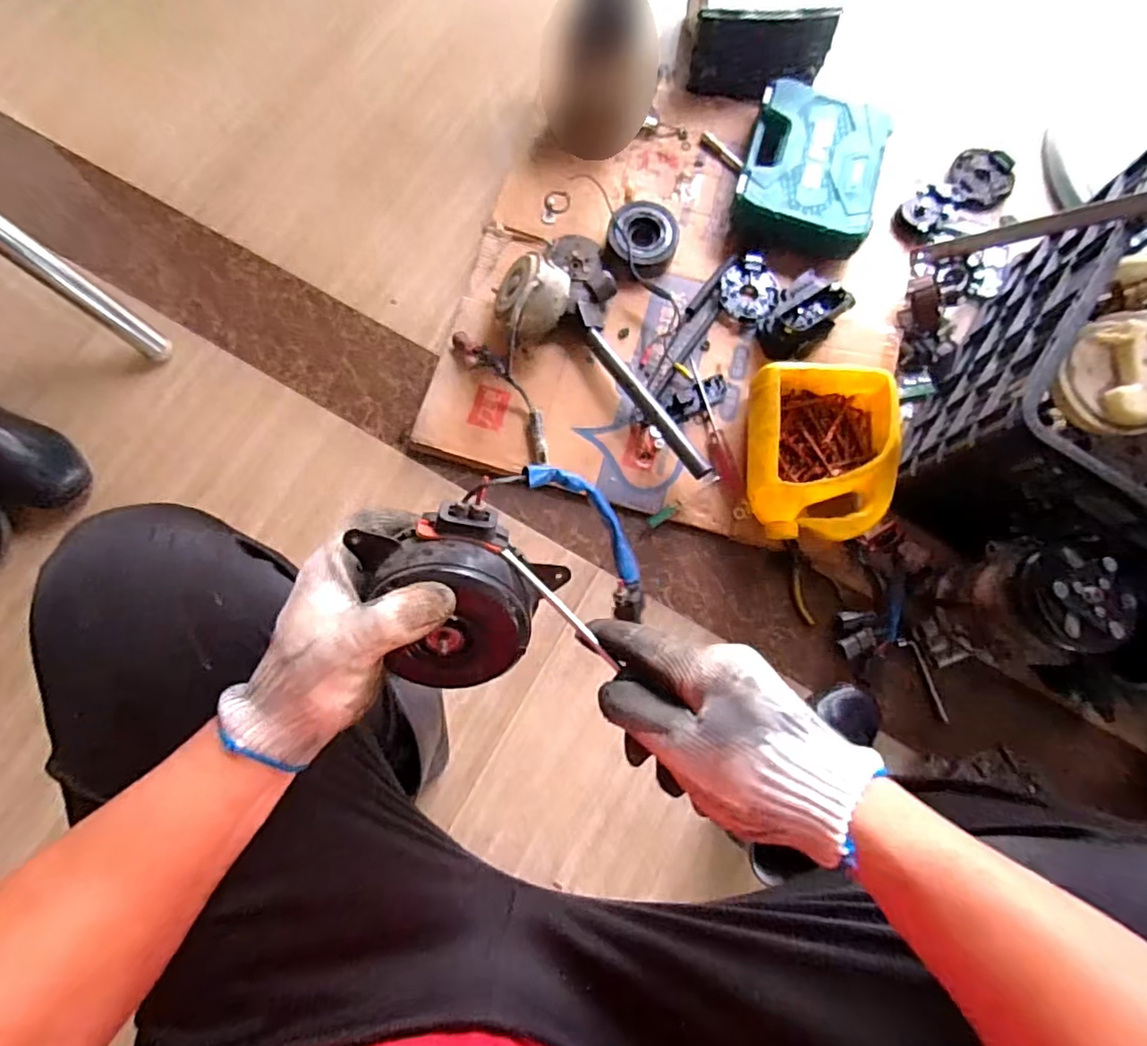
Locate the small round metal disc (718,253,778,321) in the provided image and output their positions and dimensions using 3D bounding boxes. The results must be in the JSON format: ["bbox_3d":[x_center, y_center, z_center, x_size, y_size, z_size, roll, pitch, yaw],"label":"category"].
[{"bbox_3d":[0.258,-0.339,0.866,0.084,0.023,0.087,0,75,1],"label":"small round metal disc"}]

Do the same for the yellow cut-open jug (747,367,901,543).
[{"bbox_3d":[0.324,-0.092,0.772,0.185,0.083,0.220,-1,75,1],"label":"yellow cut-open jug"}]

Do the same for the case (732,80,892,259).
[{"bbox_3d":[0.356,-0.523,0.896,0.205,0.068,0.280,14,78,1],"label":"case"}]

